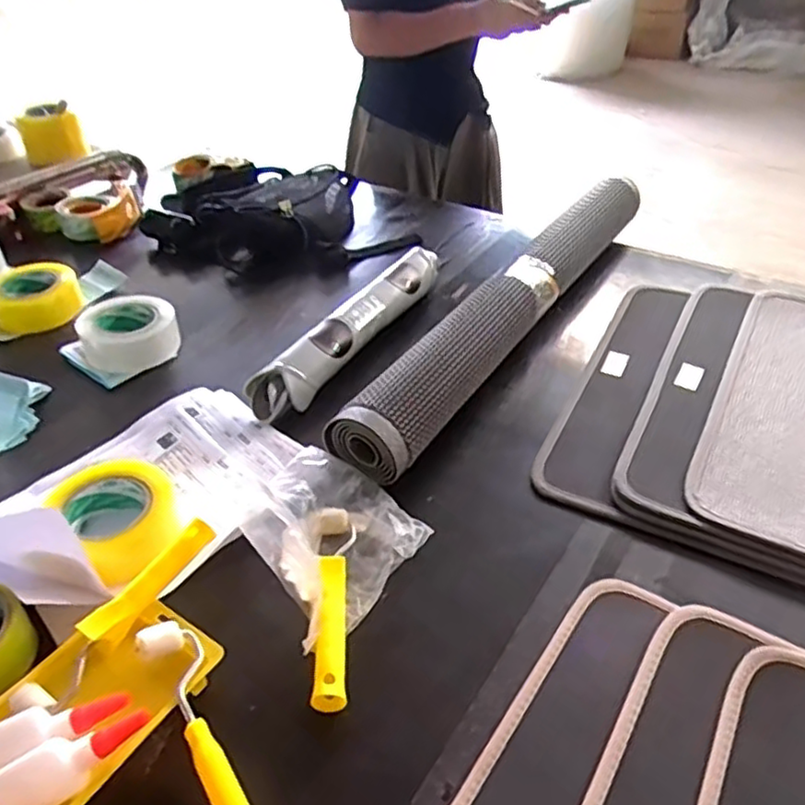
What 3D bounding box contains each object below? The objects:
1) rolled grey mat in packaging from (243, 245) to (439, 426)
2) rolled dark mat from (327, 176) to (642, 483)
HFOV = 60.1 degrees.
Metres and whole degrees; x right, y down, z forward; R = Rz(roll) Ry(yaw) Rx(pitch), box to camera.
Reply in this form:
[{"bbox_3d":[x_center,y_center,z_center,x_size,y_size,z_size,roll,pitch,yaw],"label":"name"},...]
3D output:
[{"bbox_3d":[-0.057,-0.099,0.884,0.054,0.062,0.368,21,45,27],"label":"rolled grey mat in packaging"},{"bbox_3d":[0.147,-0.138,0.916,0.086,0.091,0.685,22,45,28],"label":"rolled dark mat"}]

